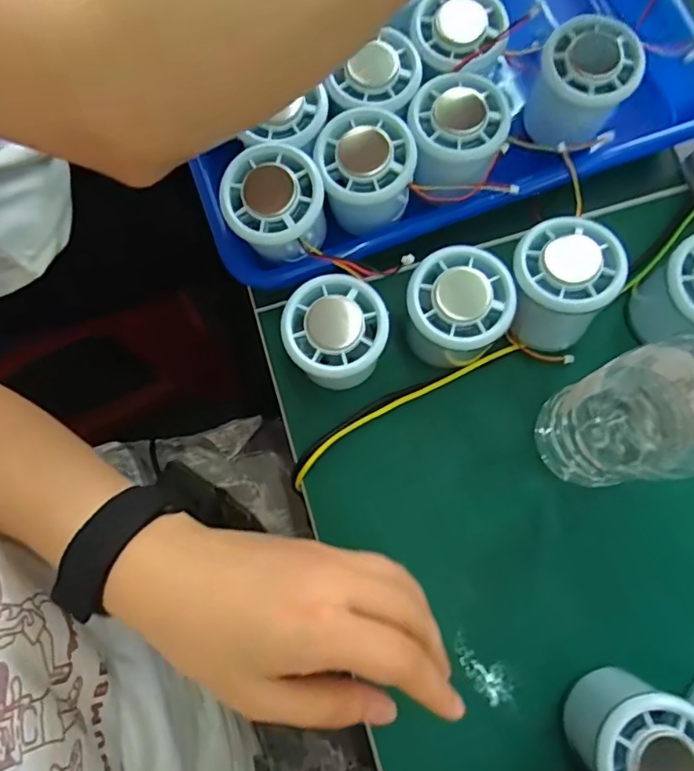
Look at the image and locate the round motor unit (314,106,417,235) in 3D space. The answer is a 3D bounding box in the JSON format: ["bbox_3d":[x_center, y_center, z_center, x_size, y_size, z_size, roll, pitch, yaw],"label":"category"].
[{"bbox_3d":[0.011,-0.122,0.329,0.054,0.045,0.056,0,78,1],"label":"round motor unit"}]

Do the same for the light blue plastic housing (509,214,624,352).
[{"bbox_3d":[0.118,-0.059,0.316,0.055,0.056,0.057,0,78,1],"label":"light blue plastic housing"}]

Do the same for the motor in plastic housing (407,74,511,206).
[{"bbox_3d":[0.063,-0.144,0.328,0.053,0.034,0.062,-2,78,0],"label":"motor in plastic housing"}]

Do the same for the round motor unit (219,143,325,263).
[{"bbox_3d":[-0.041,-0.100,0.323,0.054,0.041,0.057,0,78,1],"label":"round motor unit"}]

